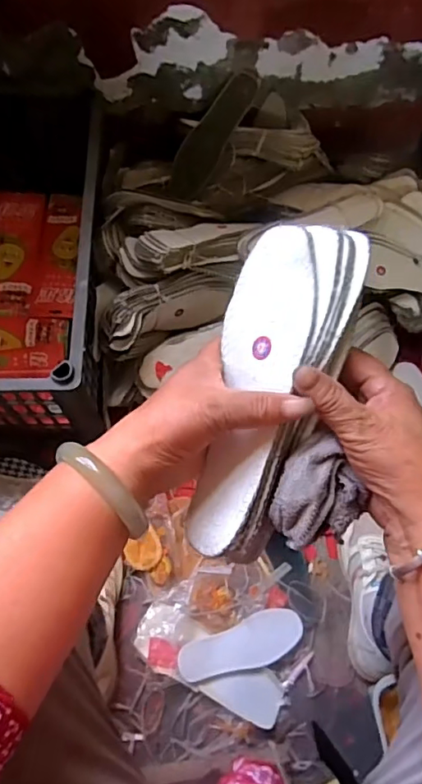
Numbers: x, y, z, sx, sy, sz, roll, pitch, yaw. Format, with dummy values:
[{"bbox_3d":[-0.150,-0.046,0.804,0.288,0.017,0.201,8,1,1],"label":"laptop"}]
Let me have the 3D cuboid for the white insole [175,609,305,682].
[{"bbox_3d":[0.044,0.352,0.731,0.175,0.010,0.063,-17,73,-17],"label":"white insole"}]

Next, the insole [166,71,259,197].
[{"bbox_3d":[0.001,-0.427,0.887,0.063,0.023,0.221,32,104,-1],"label":"insole"}]

